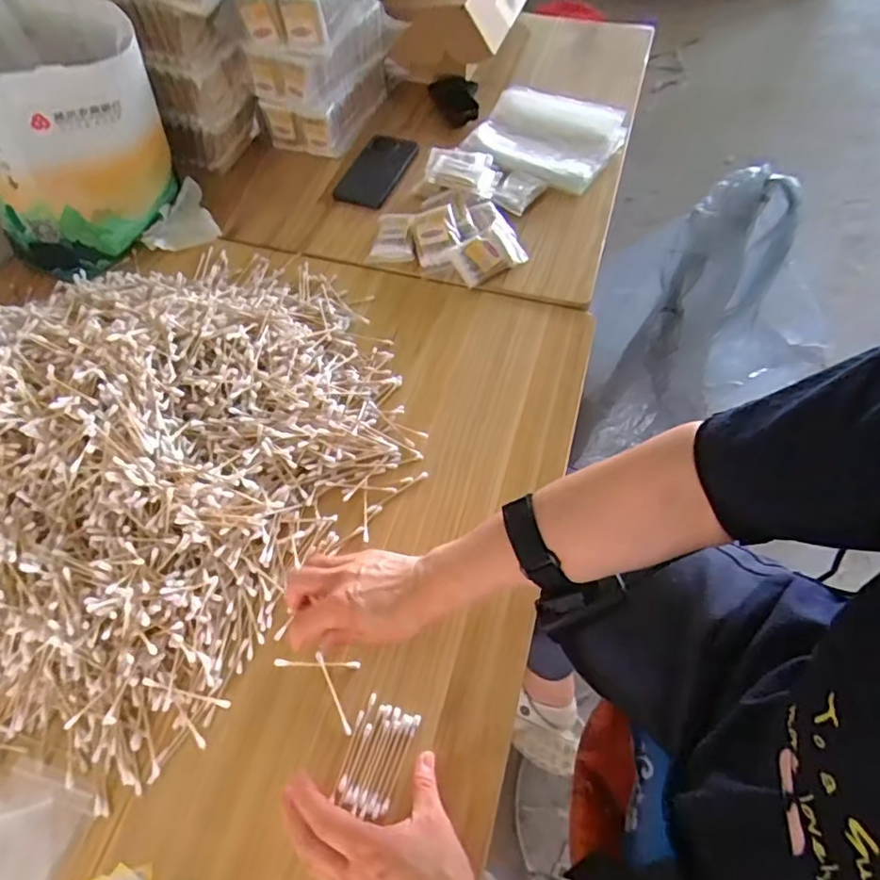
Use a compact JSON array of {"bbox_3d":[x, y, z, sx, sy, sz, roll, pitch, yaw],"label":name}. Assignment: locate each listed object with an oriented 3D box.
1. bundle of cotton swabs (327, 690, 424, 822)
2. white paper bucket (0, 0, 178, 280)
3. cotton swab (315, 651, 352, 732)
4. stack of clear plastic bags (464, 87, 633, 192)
[{"bbox_3d":[-0.053,0.258,0.467,0.048,0.004,0.077,18,60,12],"label":"bundle of cotton swabs"},{"bbox_3d":[-0.468,-0.372,0.715,0.235,0.257,0.182,-33,62,-18],"label":"white paper bucket"},{"bbox_3d":[-0.092,0.219,0.493,0.007,0.004,0.070,-24,63,-13],"label":"cotton swab"},{"bbox_3d":[0.162,-0.478,0.905,0.221,0.069,0.155,24,61,16],"label":"stack of clear plastic bags"}]

